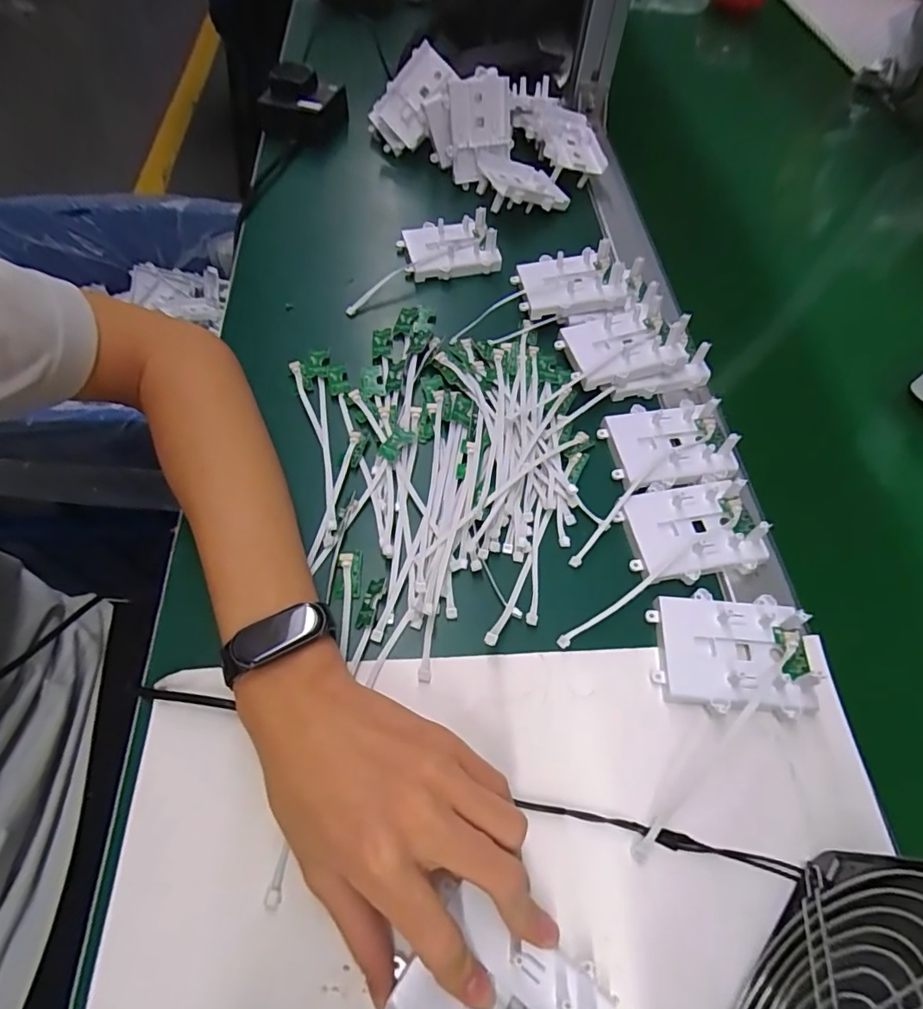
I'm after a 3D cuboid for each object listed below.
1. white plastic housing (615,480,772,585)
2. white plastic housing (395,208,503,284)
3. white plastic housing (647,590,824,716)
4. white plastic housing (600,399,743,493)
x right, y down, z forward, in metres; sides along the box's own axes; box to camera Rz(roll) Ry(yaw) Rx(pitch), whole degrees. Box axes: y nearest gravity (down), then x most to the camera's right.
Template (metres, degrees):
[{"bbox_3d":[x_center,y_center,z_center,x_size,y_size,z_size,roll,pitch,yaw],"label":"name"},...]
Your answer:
[{"bbox_3d":[0.147,0.013,0.337,0.077,0.022,0.066,-7,63,-5],"label":"white plastic housing"},{"bbox_3d":[-0.011,-0.237,0.479,0.084,0.027,0.059,-7,63,-5],"label":"white plastic housing"},{"bbox_3d":[0.154,0.083,0.303,0.080,0.020,0.064,5,63,1],"label":"white plastic housing"},{"bbox_3d":[0.146,-0.045,0.368,0.080,0.018,0.067,-9,63,-6],"label":"white plastic housing"}]

